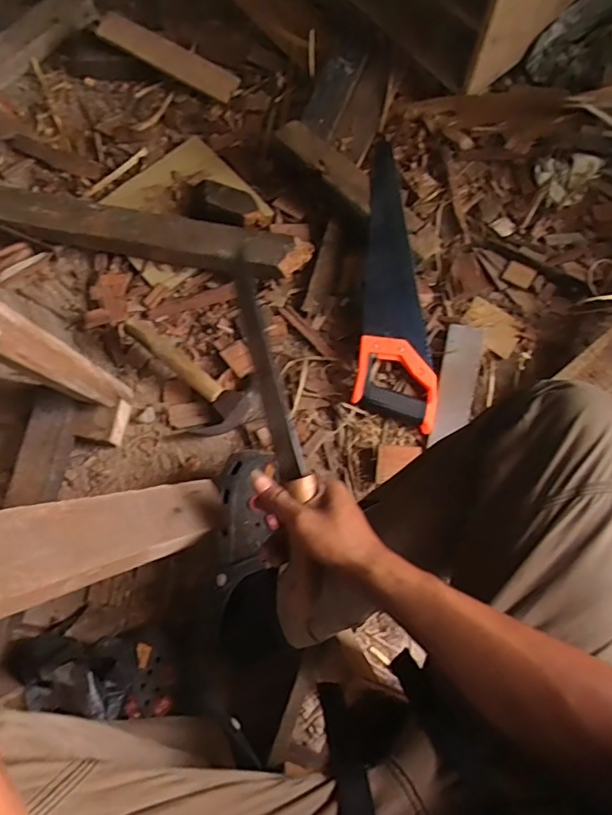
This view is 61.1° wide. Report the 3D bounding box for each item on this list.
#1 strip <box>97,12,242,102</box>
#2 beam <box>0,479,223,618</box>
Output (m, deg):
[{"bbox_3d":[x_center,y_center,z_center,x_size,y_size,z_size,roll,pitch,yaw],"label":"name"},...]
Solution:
[{"bbox_3d":[-0.233,-0.596,0.883,0.241,0.016,0.048,25,98,-5],"label":"strip"},{"bbox_3d":[-0.155,0.097,0.394,0.026,0.361,0.062,-31,78,14],"label":"beam"}]

